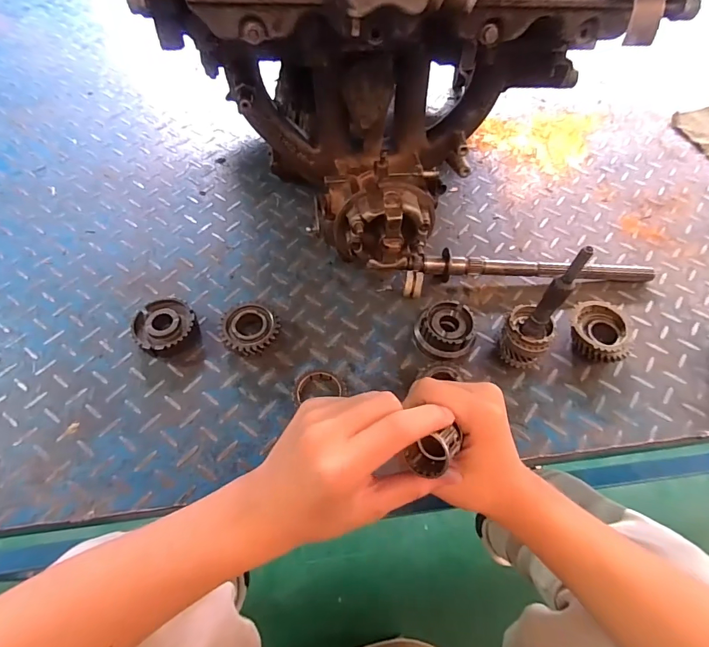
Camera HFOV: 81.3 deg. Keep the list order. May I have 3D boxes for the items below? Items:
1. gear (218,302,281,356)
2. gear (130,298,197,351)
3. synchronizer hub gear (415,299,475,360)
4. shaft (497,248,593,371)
[{"bbox_3d":[-0.119,0.008,0.477,0.065,0.033,0.064,1,60,-1],"label":"gear"},{"bbox_3d":[-0.222,0.002,0.480,0.070,0.026,0.067,1,60,-1],"label":"gear"},{"bbox_3d":[0.108,0.008,0.478,0.066,0.042,0.066,1,60,-1],"label":"synchronizer hub gear"},{"bbox_3d":[0.193,-0.009,0.418,0.055,0.165,0.057,37,66,18],"label":"shaft"}]

